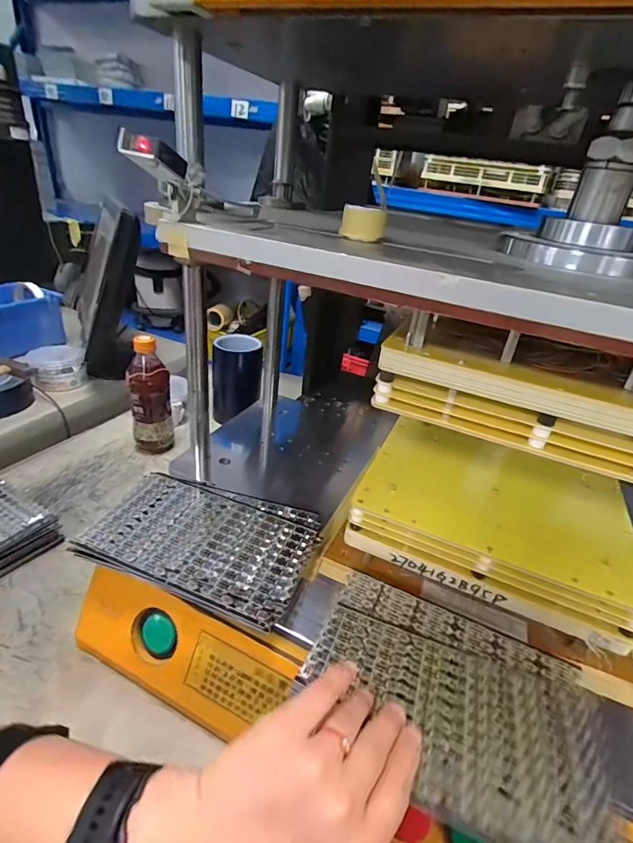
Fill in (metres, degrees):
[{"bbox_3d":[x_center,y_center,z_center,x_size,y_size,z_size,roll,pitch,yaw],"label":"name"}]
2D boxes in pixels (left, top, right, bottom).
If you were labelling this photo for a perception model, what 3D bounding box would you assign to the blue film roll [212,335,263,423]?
[{"bbox_3d":[-0.148,-0.087,0.797,0.087,0.145,0.082,-2,32,-16],"label":"blue film roll"}]

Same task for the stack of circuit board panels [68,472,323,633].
[{"bbox_3d":[-0.104,0.108,0.410,0.194,0.013,0.134,15,31,12],"label":"stack of circuit board panels"}]

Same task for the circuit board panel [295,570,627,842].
[{"bbox_3d":[0.095,0.190,0.299,0.197,0.007,0.145,16,24,17],"label":"circuit board panel"}]

